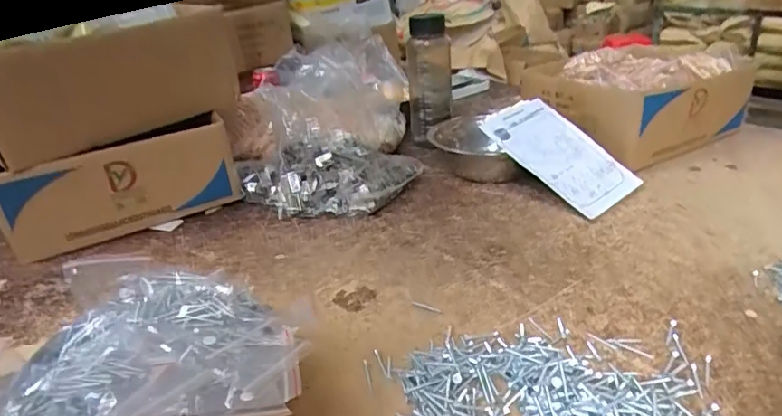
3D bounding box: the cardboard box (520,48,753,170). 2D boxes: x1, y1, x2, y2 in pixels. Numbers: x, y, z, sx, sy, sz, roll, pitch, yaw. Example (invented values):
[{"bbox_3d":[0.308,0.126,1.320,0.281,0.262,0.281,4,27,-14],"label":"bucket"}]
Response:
[{"bbox_3d":[0.441,-0.185,0.941,0.286,0.146,0.217,-18,29,-27],"label":"cardboard box"}]

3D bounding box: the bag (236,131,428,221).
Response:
[{"bbox_3d":[-0.100,-0.061,0.826,0.273,0.097,0.155,-1,26,8],"label":"bag"}]

